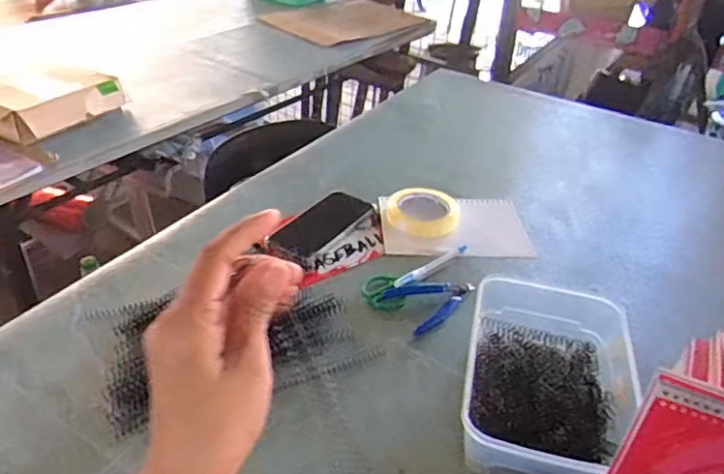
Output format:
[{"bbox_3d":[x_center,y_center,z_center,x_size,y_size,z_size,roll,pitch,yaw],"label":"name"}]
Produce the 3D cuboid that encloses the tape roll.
[{"bbox_3d":[0.092,-0.038,0.868,0.107,0.030,0.107,3,36,-2],"label":"tape roll"}]

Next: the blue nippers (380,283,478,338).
[{"bbox_3d":[0.093,0.076,0.707,0.112,0.010,0.075,-14,41,-24],"label":"blue nippers"}]

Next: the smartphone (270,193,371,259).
[{"bbox_3d":[-0.056,-0.019,0.817,0.063,0.013,0.163,35,43,16],"label":"smartphone"}]

